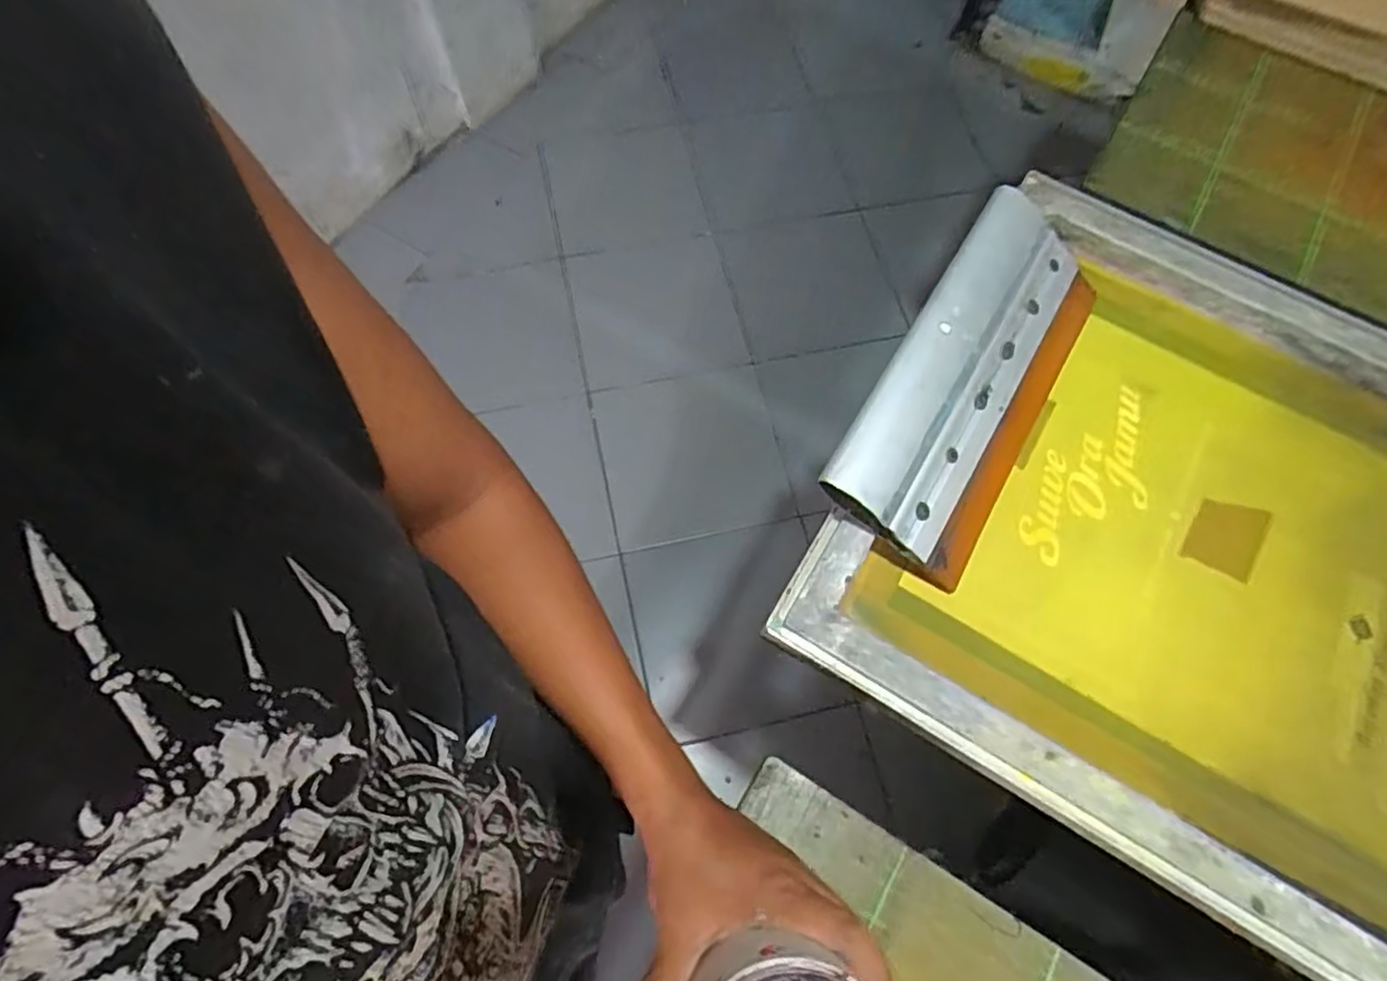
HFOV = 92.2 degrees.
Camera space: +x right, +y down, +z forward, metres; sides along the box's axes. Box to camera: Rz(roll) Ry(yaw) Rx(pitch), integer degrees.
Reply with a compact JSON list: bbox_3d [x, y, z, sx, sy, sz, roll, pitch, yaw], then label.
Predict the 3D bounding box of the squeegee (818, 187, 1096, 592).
[{"bbox_3d":[0.203,-0.085,0.493,0.130,0.034,0.291,41,72,-20],"label":"squeegee"}]

